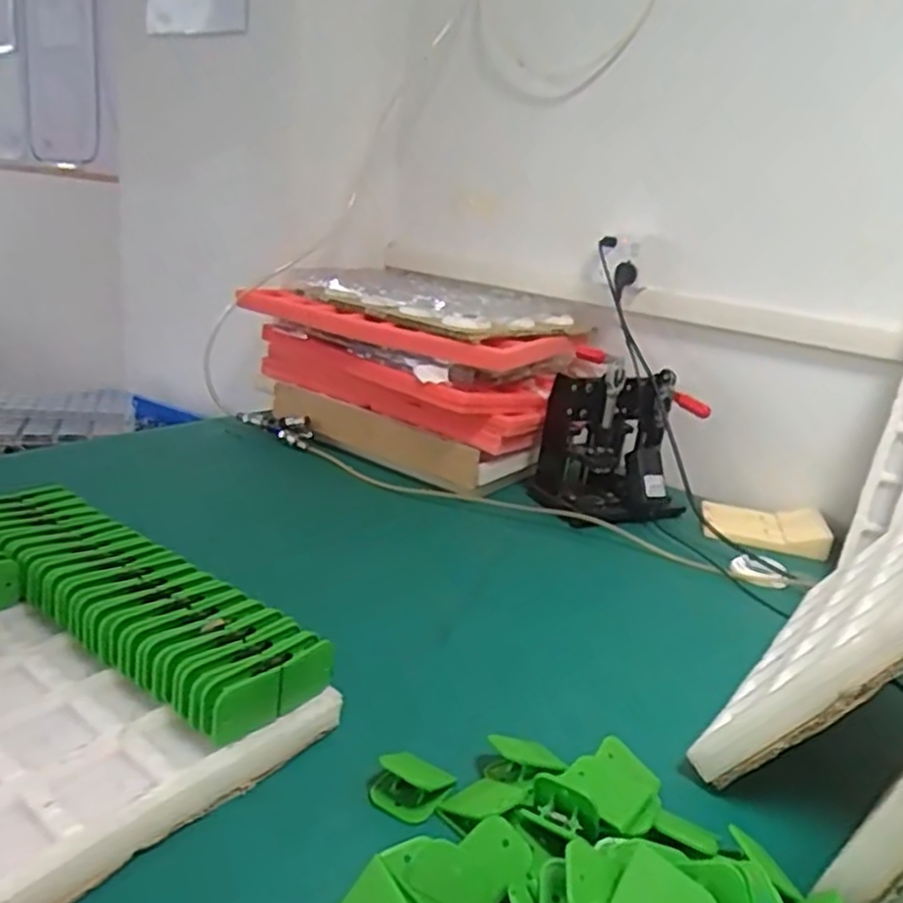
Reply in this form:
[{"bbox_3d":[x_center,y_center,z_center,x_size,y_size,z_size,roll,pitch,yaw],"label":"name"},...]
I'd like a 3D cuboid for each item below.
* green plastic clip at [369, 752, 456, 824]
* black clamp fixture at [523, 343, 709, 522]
[{"bbox_3d":[-0.029,0.242,0.559,0.050,0.029,0.039,15,19,24],"label":"green plastic clip"},{"bbox_3d":[0.240,-0.012,1.119,0.212,0.202,0.112,6,18,-4],"label":"black clamp fixture"}]

